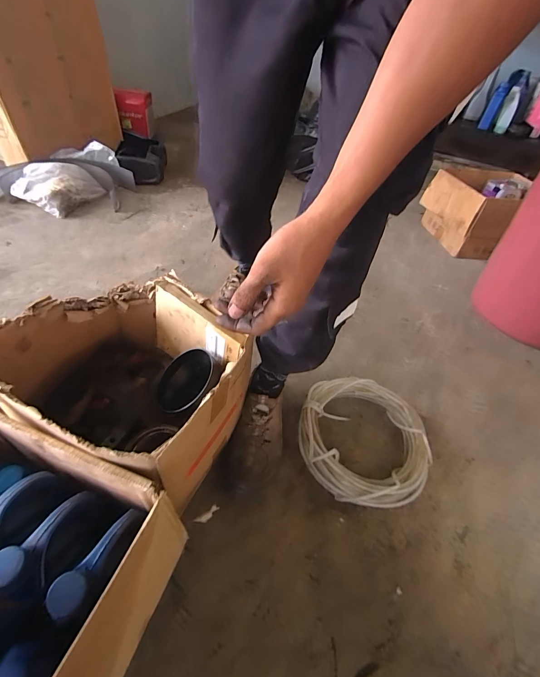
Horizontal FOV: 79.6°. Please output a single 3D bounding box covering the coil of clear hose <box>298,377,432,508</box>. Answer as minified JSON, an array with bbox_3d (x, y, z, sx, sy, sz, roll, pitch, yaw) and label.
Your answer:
[{"bbox_3d":[0.206,0.221,0.739,0.290,0.087,0.288,2,46,-6],"label":"coil of clear hose"}]

